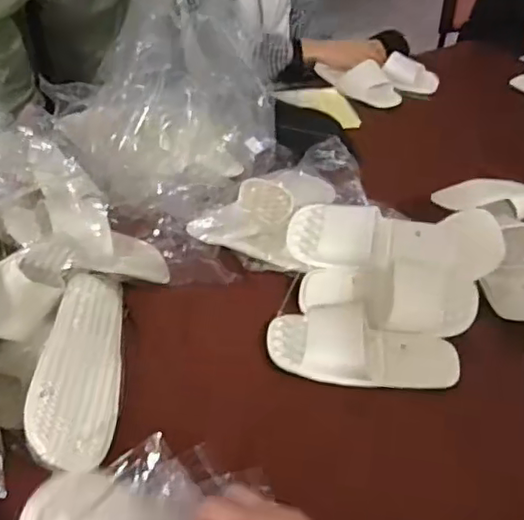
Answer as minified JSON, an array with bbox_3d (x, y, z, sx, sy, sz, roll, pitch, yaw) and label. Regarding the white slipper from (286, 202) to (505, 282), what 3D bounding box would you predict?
[{"bbox_3d":[0.191,-0.022,0.859,0.306,0.073,0.118,5,42,2],"label":"white slipper"}]

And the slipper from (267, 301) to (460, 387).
[{"bbox_3d":[0.124,0.109,0.754,0.238,0.050,0.091,13,42,10],"label":"slipper"}]

